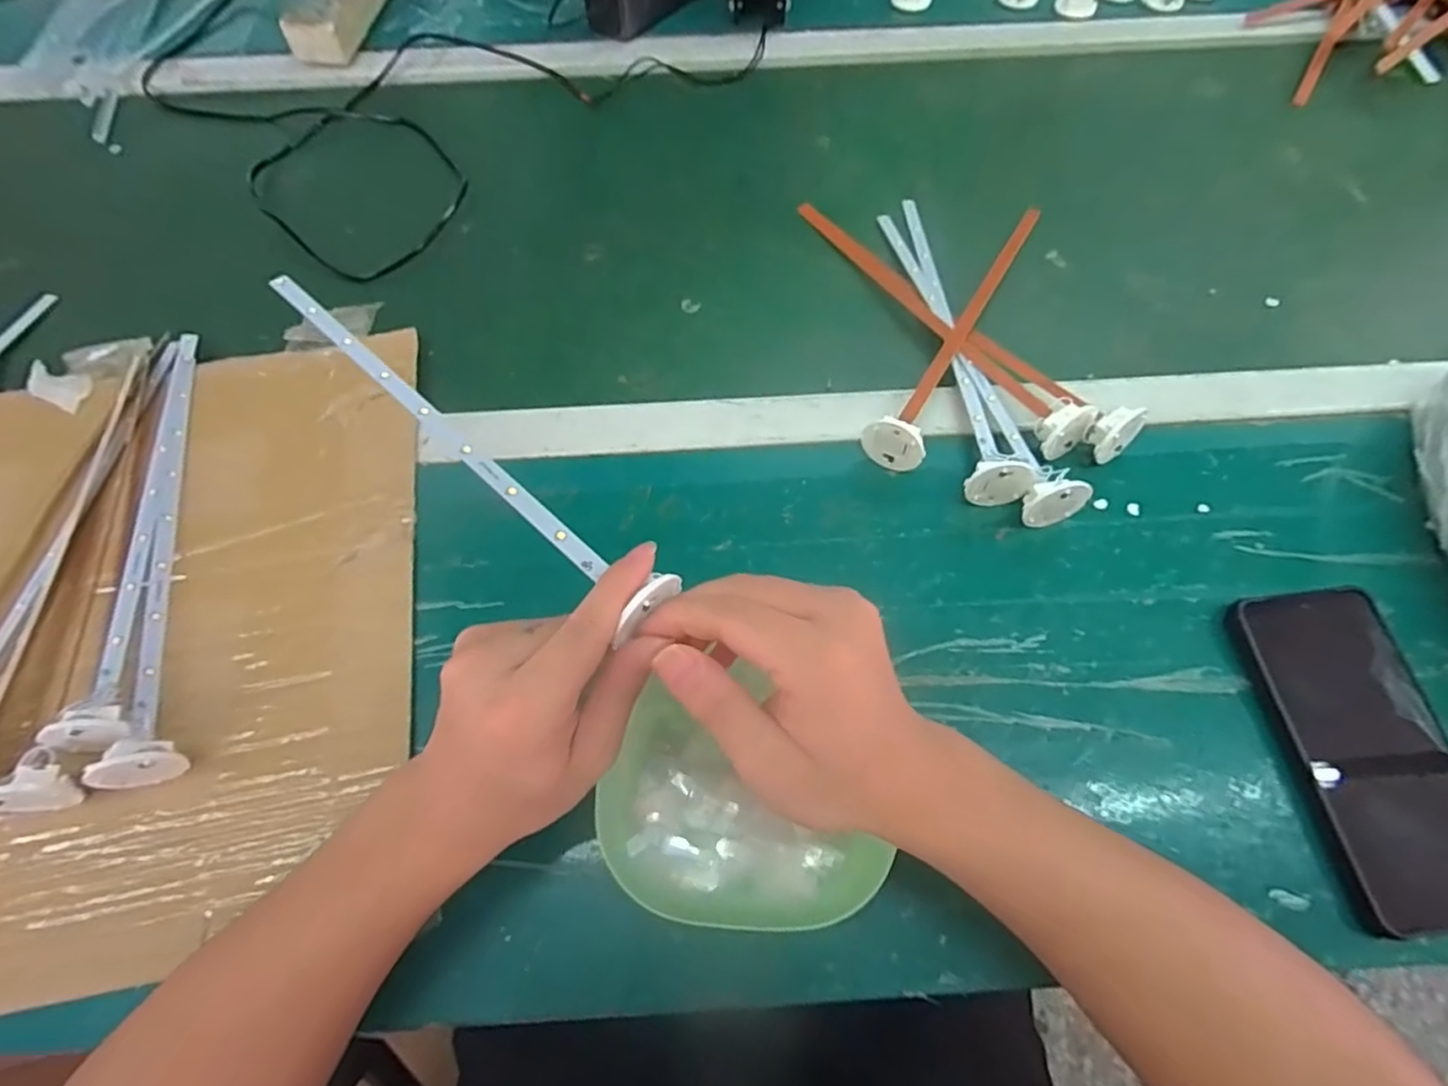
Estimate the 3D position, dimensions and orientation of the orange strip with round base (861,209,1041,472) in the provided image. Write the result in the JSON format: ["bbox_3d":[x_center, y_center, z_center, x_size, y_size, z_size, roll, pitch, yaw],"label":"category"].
[{"bbox_3d":[0.172,-0.161,0.461,0.035,0.038,0.282,28,67,14],"label":"orange strip with round base"}]

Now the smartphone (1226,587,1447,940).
[{"bbox_3d":[0.329,0.103,0.340,0.075,0.013,0.162,-6,64,-2],"label":"smartphone"}]

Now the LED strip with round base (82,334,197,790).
[{"bbox_3d":[-0.342,-0.016,0.396,0.031,0.029,0.313,-18,65,-8],"label":"LED strip with round base"}]

